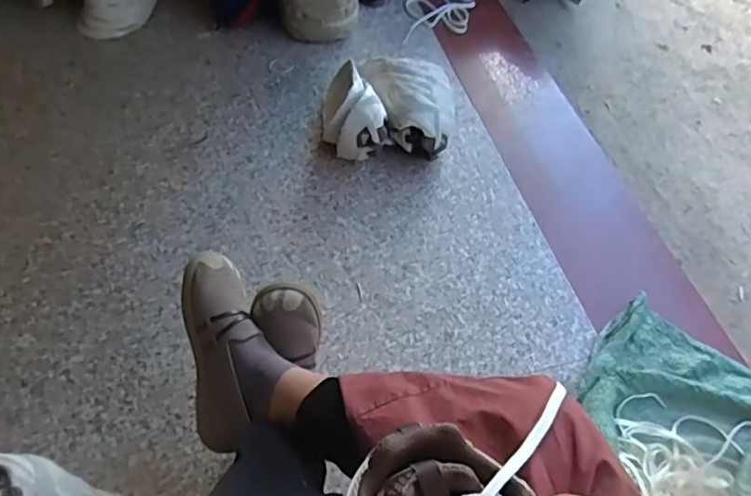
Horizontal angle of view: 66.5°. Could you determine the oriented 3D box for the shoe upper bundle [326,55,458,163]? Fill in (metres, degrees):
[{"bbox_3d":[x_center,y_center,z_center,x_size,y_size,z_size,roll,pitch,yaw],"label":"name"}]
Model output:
[{"bbox_3d":[0.024,-0.276,1.135,0.259,0.119,0.252,4,54,-2],"label":"shoe upper bundle"}]

